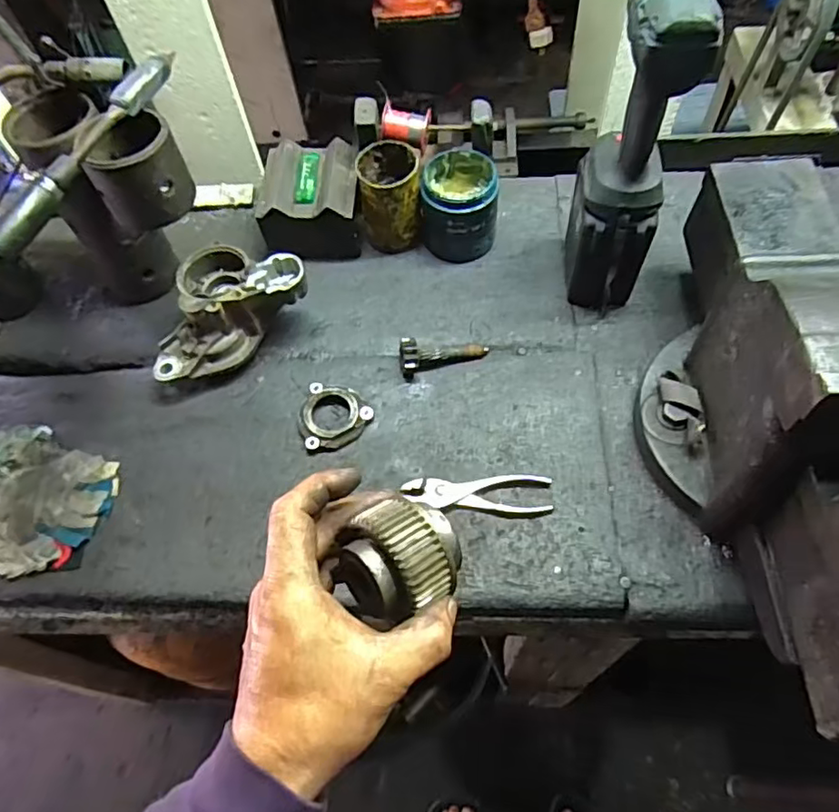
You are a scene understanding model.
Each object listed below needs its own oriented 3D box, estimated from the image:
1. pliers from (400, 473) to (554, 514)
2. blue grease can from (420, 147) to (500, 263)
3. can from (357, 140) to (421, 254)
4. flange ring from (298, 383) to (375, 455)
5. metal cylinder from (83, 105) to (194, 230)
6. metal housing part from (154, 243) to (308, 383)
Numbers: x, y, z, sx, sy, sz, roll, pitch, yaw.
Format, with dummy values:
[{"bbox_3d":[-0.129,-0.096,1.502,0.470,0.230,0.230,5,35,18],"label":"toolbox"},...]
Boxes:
[{"bbox_3d":[0.057,0.086,0.600,0.145,0.011,0.038,0,60,5],"label":"pliers"},{"bbox_3d":[0.050,-0.243,0.735,0.090,0.099,0.091,3,60,6],"label":"blue grease can"},{"bbox_3d":[-0.036,-0.257,0.746,0.075,0.114,0.081,-15,60,-4],"label":"can"},{"bbox_3d":[-0.098,0.007,0.658,0.078,0.019,0.079,-2,60,3],"label":"flange ring"},{"bbox_3d":[-0.282,-0.245,0.602,0.089,0.072,0.090,-19,60,-7],"label":"metal cylinder"},{"bbox_3d":[-0.225,-0.111,0.687,0.193,0.095,0.113,-28,62,-11],"label":"metal housing part"}]

